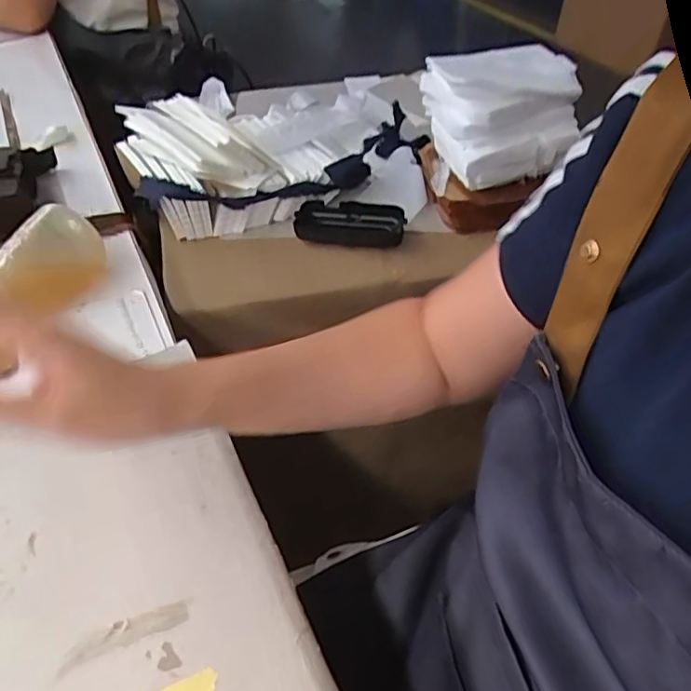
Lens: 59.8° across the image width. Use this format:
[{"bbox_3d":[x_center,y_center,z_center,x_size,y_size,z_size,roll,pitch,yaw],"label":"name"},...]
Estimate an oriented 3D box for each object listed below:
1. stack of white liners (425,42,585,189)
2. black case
[{"bbox_3d":[0.160,-0.244,0.624,0.134,0.095,0.121,-10,46,-11],"label":"stack of white liners"},{"bbox_3d":[0.004,-0.127,0.621,0.109,0.023,0.052,6,46,3],"label":"black case"}]

